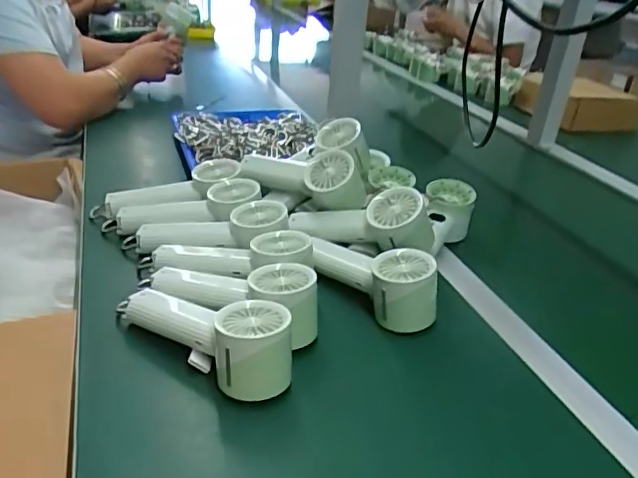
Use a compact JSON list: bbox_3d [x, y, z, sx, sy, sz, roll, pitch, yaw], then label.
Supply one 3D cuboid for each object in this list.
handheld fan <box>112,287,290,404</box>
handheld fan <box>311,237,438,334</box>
[{"bbox_3d":[-0.104,0.072,0.491,0.197,0.060,0.065,22,34,29],"label":"handheld fan"},{"bbox_3d":[0.043,0.034,0.585,0.174,0.066,0.068,27,37,35],"label":"handheld fan"}]

